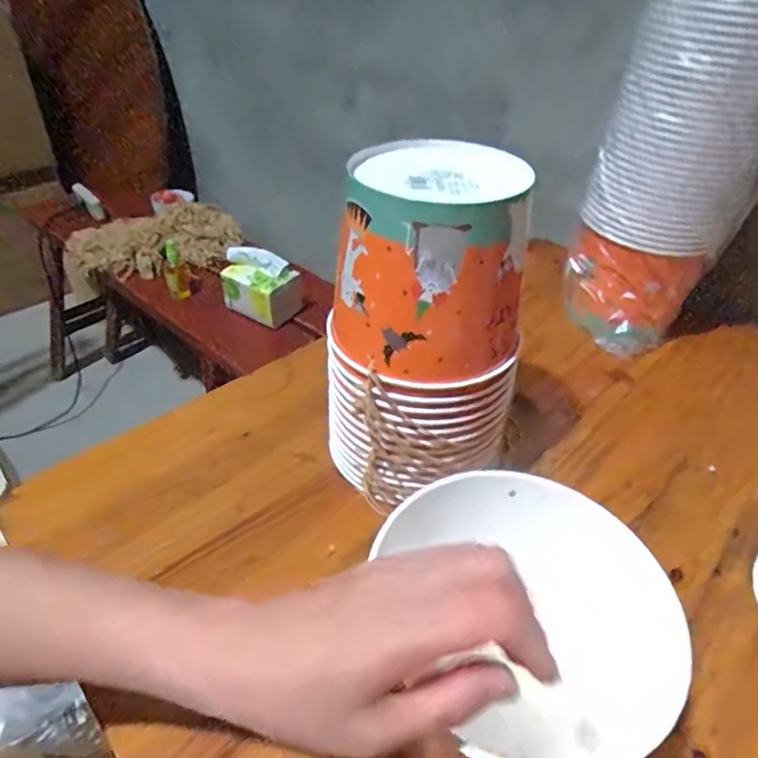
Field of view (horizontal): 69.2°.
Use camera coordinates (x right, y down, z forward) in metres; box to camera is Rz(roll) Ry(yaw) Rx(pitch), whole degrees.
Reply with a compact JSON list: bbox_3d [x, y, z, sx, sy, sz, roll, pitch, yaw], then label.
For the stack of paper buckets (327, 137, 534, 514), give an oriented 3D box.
[{"bbox_3d":[0.032,-0.033,0.464,0.142,0.293,0.136,-4,40,-9],"label":"stack of paper buckets"}]

